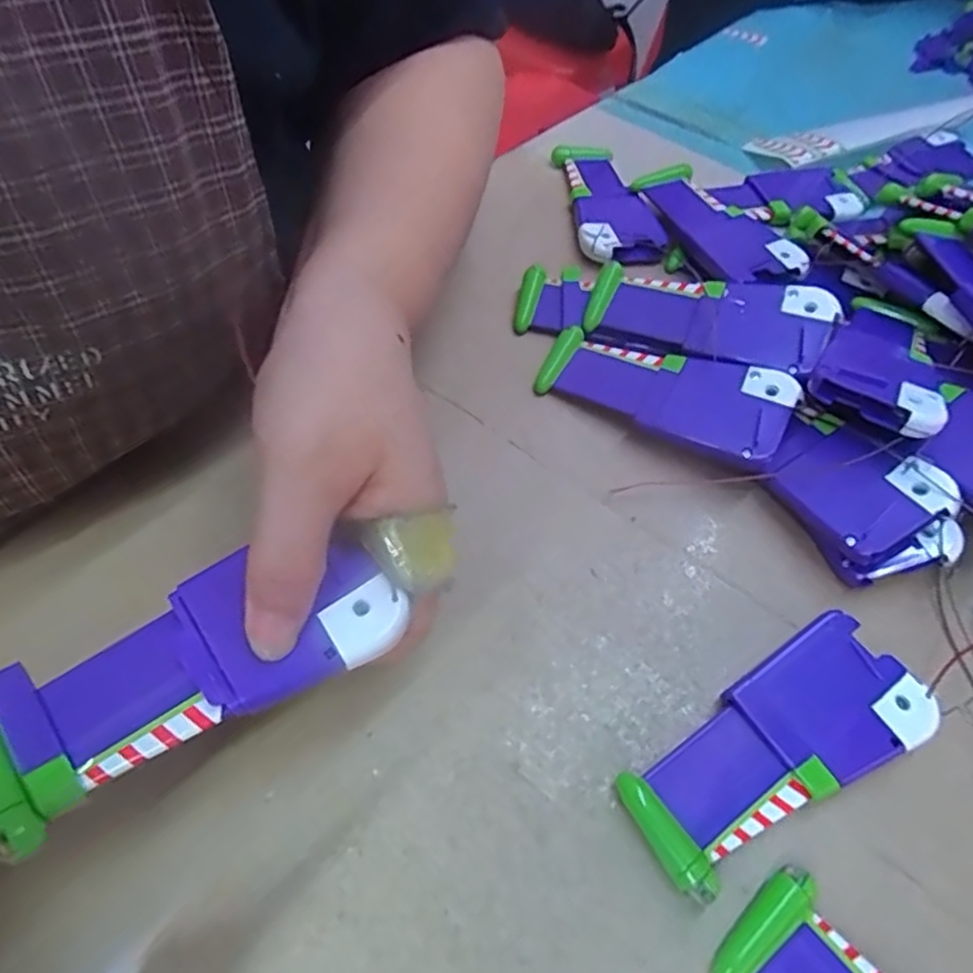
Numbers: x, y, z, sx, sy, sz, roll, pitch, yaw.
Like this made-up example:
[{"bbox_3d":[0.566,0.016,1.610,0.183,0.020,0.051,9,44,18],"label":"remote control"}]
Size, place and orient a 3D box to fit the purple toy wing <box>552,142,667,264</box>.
[{"bbox_3d":[0.080,-0.186,0.408,0.053,0.015,0.125,-2,57,-6],"label":"purple toy wing"}]

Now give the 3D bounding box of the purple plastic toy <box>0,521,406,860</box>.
[{"bbox_3d":[-0.085,0.052,0.185,0.116,0.010,0.049,-23,61,-15],"label":"purple plastic toy"}]

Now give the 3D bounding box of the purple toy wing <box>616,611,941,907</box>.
[{"bbox_3d":[0.105,0.095,0.230,0.116,0.012,0.048,-27,63,-20],"label":"purple toy wing"}]

